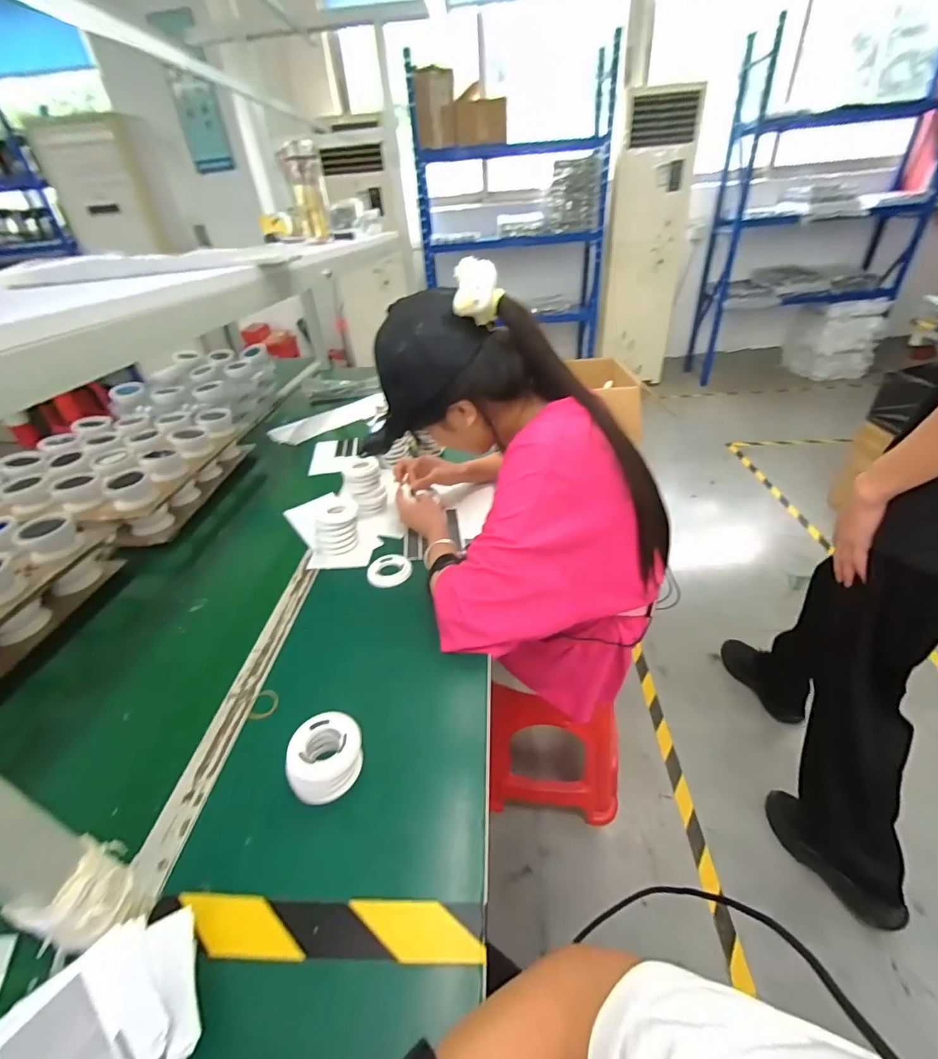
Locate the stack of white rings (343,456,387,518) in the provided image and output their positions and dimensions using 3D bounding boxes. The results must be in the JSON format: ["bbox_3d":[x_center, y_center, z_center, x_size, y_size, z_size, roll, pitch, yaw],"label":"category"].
[{"bbox_3d":[-0.209,-0.089,0.916,0.074,0.121,0.066,-11,35,-9],"label":"stack of white rings"}]

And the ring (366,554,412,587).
[{"bbox_3d":[-0.135,0.071,0.785,0.071,0.023,0.071,-3,35,2],"label":"ring"}]

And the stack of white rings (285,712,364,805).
[{"bbox_3d":[-0.155,0.245,0.488,0.062,0.054,0.078,16,40,27],"label":"stack of white rings"}]

